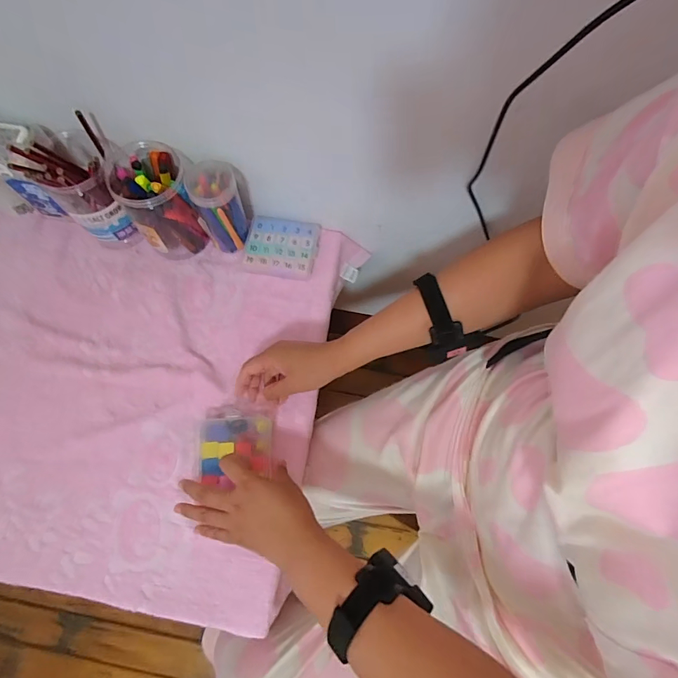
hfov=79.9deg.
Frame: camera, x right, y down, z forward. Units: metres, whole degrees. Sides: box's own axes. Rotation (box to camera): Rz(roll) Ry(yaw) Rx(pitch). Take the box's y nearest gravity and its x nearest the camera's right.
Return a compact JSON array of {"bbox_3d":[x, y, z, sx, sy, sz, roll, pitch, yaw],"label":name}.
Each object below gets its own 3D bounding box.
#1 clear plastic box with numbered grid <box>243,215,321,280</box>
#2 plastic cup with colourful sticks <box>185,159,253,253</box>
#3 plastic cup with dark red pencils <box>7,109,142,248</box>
[{"bbox_3d":[-0.091,-0.149,0.644,0.112,0.026,0.097,10,71,3],"label":"clear plastic box with numbered grid"},{"bbox_3d":[-0.175,-0.192,0.601,0.069,0.124,0.076,5,71,1],"label":"plastic cup with colourful sticks"},{"bbox_3d":[-0.365,-0.221,0.588,0.116,0.173,0.107,0,71,-1],"label":"plastic cup with dark red pencils"}]

